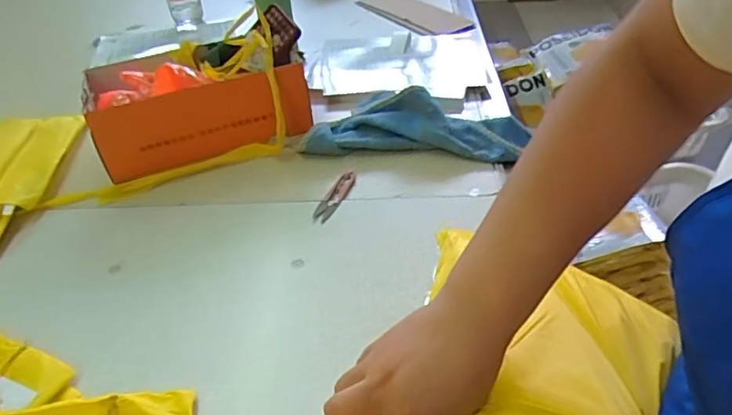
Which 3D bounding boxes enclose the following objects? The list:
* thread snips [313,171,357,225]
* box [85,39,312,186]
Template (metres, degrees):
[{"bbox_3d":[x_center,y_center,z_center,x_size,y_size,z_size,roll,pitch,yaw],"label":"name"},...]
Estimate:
[{"bbox_3d":[-0.039,-0.016,0.708,0.023,0.008,0.103,14,43,22],"label":"thread snips"},{"bbox_3d":[-0.246,-0.159,0.810,0.299,0.126,0.142,-16,41,-14],"label":"box"}]

